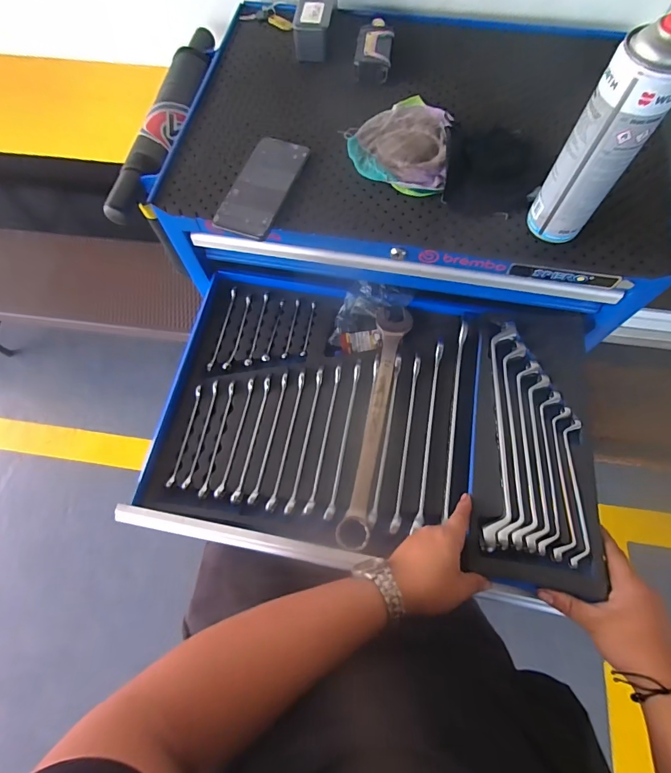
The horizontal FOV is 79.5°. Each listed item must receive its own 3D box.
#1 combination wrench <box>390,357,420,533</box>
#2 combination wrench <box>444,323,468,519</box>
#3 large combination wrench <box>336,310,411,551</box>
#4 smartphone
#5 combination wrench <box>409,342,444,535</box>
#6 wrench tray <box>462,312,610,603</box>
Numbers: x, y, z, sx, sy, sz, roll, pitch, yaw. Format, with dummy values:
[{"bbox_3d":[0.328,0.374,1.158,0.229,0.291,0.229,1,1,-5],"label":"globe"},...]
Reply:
[{"bbox_3d":[0.100,0.074,0.564,0.013,0.025,0.249,10,68,5],"label":"combination wrench"},{"bbox_3d":[0.172,0.035,0.572,0.012,0.031,0.279,9,68,5],"label":"combination wrench"},{"bbox_3d":[0.060,0.043,0.576,0.051,0.020,0.355,10,68,5],"label":"large combination wrench"},{"bbox_3d":[-0.095,-0.264,0.532,0.072,0.012,0.160,19,69,8],"label":"smartphone"},{"bbox_3d":[0.132,0.062,0.567,0.014,0.028,0.271,11,68,5],"label":"combination wrench"},{"bbox_3d":[0.261,0.059,0.530,0.138,0.036,0.366,11,66,5],"label":"wrench tray"}]

